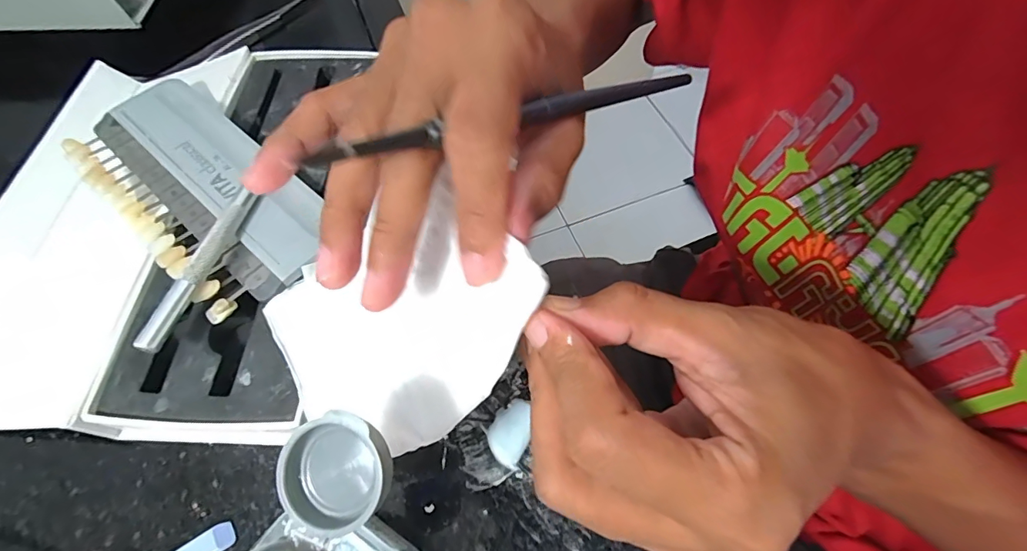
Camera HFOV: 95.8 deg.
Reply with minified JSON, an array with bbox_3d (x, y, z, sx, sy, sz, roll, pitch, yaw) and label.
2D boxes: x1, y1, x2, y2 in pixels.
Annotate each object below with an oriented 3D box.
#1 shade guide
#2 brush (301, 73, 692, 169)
[{"bbox_3d":[-0.147,-0.042,0.217,0.144,0.011,0.065,38,70,18],"label":"shade guide"},{"bbox_3d":[0.010,-0.058,0.164,0.163,0.007,0.006,-23,64,-29],"label":"brush"}]

